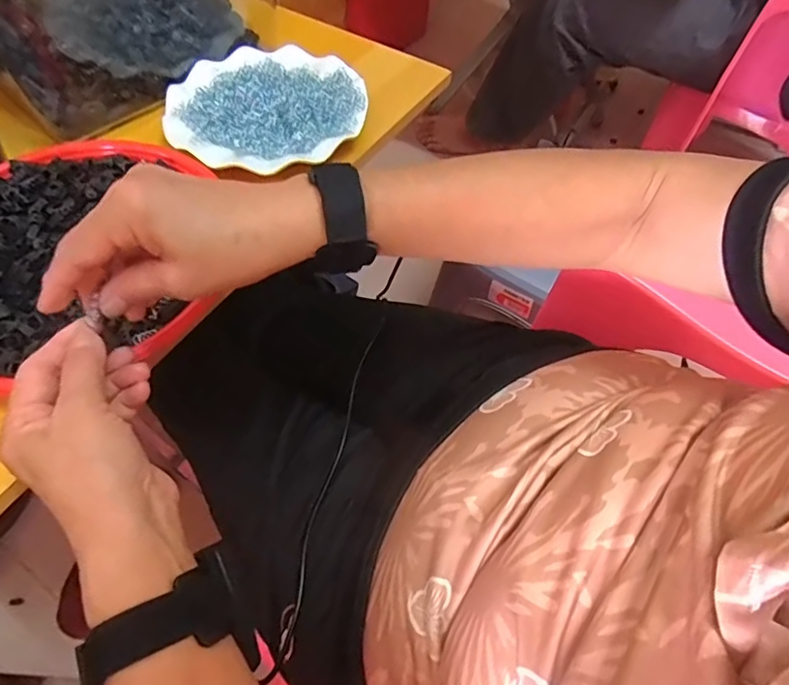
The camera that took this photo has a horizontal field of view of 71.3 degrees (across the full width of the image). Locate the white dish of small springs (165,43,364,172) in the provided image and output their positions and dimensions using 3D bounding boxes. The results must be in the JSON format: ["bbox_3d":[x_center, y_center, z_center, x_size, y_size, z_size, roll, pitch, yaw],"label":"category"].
[{"bbox_3d":[-0.117,-0.224,0.521,0.175,0.022,0.166,1,57,-1],"label":"white dish of small springs"}]

